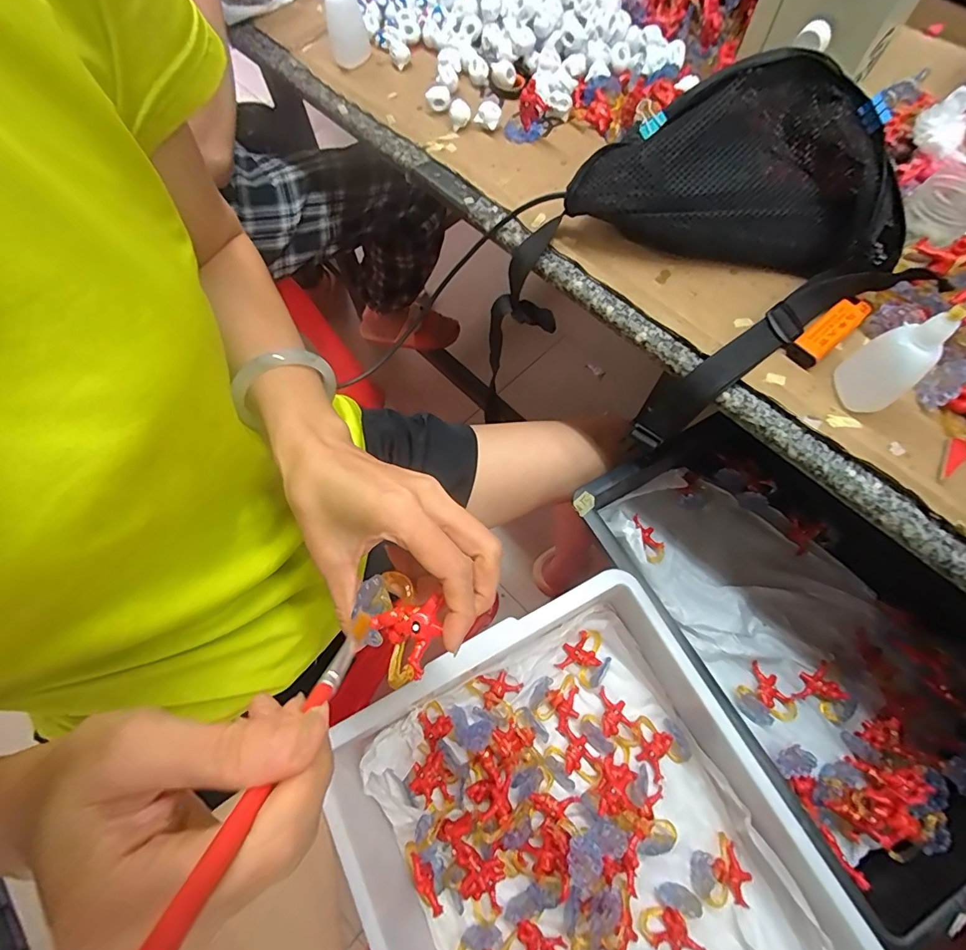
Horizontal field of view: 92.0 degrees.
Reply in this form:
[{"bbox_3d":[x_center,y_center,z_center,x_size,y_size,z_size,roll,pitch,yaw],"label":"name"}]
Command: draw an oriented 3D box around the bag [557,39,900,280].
[{"bbox_3d":[0.199,-0.232,0.364,0.232,0.112,0.094,20,70,10],"label":"bag"}]

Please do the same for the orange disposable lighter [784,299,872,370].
[{"bbox_3d":[0.272,-0.114,0.366,0.075,0.013,0.024,-39,72,-12],"label":"orange disposable lighter"}]

